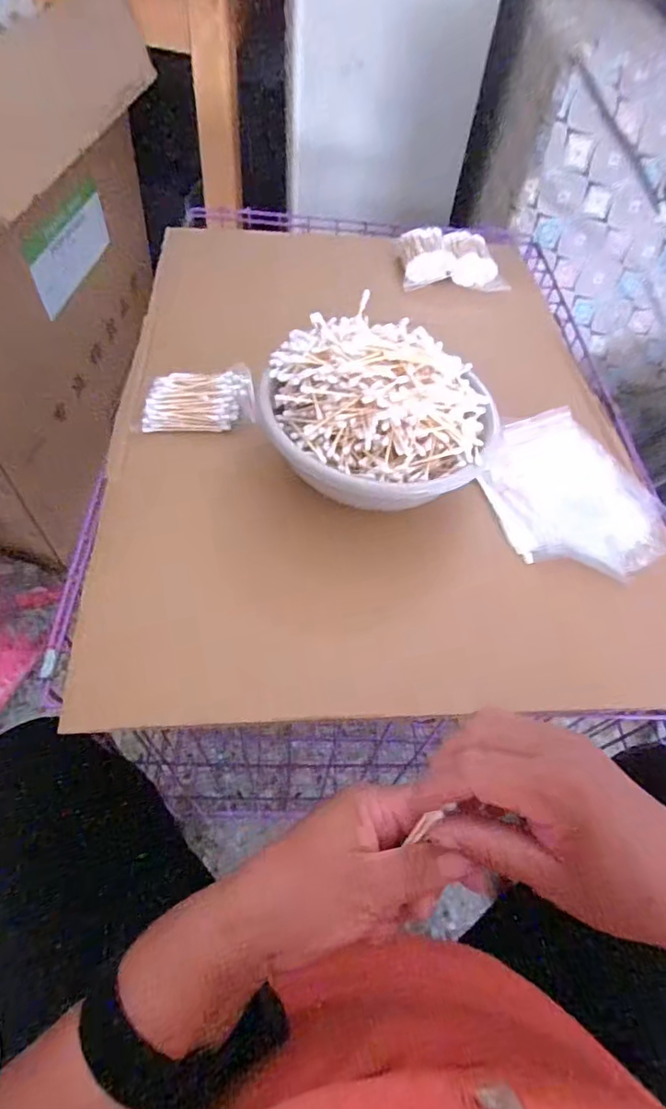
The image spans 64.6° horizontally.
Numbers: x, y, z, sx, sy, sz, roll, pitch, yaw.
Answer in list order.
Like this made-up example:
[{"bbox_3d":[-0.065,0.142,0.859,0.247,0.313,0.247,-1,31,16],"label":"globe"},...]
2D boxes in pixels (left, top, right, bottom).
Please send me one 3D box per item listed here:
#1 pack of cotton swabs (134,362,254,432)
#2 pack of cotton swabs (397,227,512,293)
[{"bbox_3d":[-0.121,-0.137,0.469,0.102,0.036,0.050,-3,57,-7],"label":"pack of cotton swabs"},{"bbox_3d":[0.149,-0.373,0.666,0.126,0.033,0.083,-2,57,-6],"label":"pack of cotton swabs"}]

